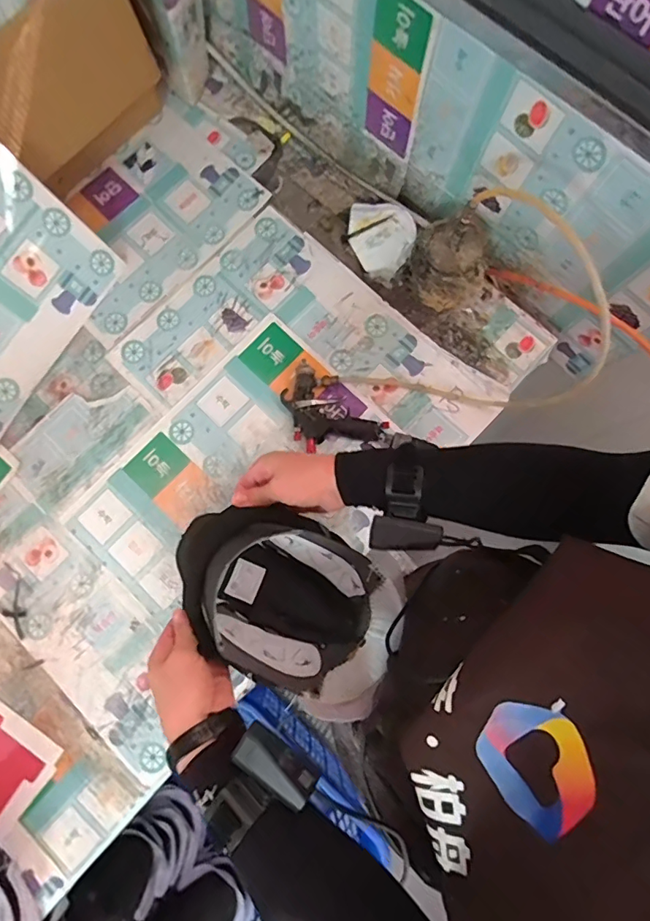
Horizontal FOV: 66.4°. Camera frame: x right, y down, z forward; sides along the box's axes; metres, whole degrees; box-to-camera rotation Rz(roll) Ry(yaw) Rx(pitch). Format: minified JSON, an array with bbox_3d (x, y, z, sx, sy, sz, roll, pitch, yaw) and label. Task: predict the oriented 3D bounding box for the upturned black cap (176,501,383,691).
[{"bbox_3d":[-0.052,0.141,0.550,0.222,0.134,0.156,30,82,6],"label":"upturned black cap"}]

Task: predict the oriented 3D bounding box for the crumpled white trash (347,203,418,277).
[{"bbox_3d":[0.094,-0.374,0.835,0.109,0.038,0.124,4,80,2],"label":"crumpled white trash"}]

